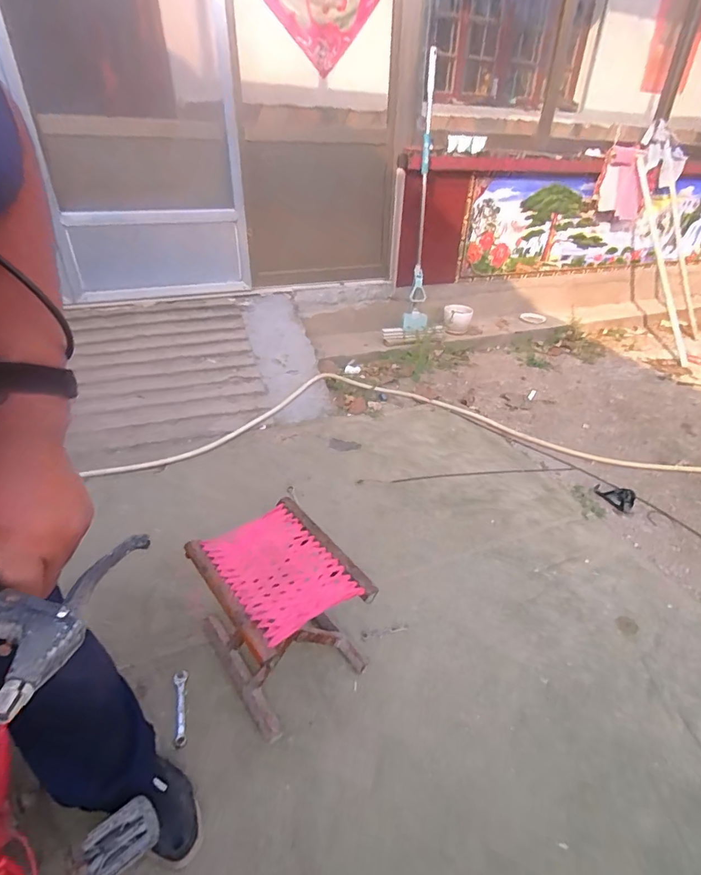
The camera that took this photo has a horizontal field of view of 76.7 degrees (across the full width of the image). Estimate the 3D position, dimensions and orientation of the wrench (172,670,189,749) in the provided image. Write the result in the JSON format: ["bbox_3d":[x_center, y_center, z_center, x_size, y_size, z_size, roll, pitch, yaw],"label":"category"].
[{"bbox_3d":[-0.358,0.568,0.931,0.029,0.011,0.148,10,36,-27],"label":"wrench"}]

